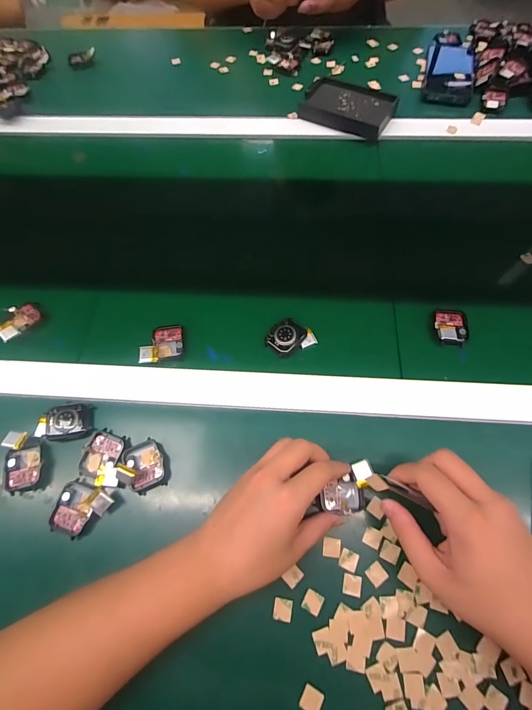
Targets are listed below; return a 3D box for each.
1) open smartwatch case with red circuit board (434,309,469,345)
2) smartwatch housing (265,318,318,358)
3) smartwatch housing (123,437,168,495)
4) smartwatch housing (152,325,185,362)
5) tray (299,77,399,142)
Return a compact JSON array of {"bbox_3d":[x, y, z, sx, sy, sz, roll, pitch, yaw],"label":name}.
[{"bbox_3d":[0.213,-0.034,0.391,0.037,0.006,0.045,5,67,5],"label":"open smartwatch case with red circuit board"},{"bbox_3d":[0.027,-0.022,0.389,0.055,0.008,0.040,-22,76,-10],"label":"smartwatch housing"},{"bbox_3d":[-0.119,0.109,0.336,0.034,0.009,0.047,-23,67,-8],"label":"smartwatch housing"},{"bbox_3d":[-0.112,-0.013,0.391,0.034,0.007,0.044,-6,72,-6],"label":"smartwatch housing"},{"bbox_3d":[0.131,-0.401,0.549,0.143,0.020,0.094,27,70,13],"label":"tray"}]

